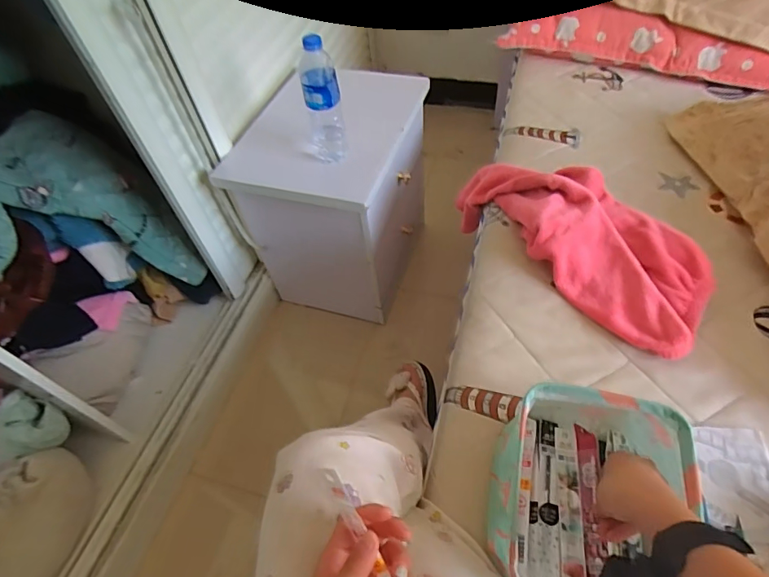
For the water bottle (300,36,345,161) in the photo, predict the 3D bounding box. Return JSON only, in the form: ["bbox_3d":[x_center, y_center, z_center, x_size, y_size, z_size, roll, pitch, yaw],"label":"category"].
[{"bbox_3d":[-0.112,-0.336,0.819,0.064,0.221,0.065,-13,53,-4],"label":"water bottle"}]

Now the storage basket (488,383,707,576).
[{"bbox_3d":[0.208,0.206,0.472,0.170,0.126,0.209,8,55,12],"label":"storage basket"}]

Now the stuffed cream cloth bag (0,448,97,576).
[{"bbox_3d":[-0.626,0.416,0.776,0.117,0.154,0.271,17,57,17],"label":"stuffed cream cloth bag"}]

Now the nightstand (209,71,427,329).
[{"bbox_3d":[-0.107,-0.226,1.124,0.318,0.456,0.412,15,56,16],"label":"nightstand"}]

